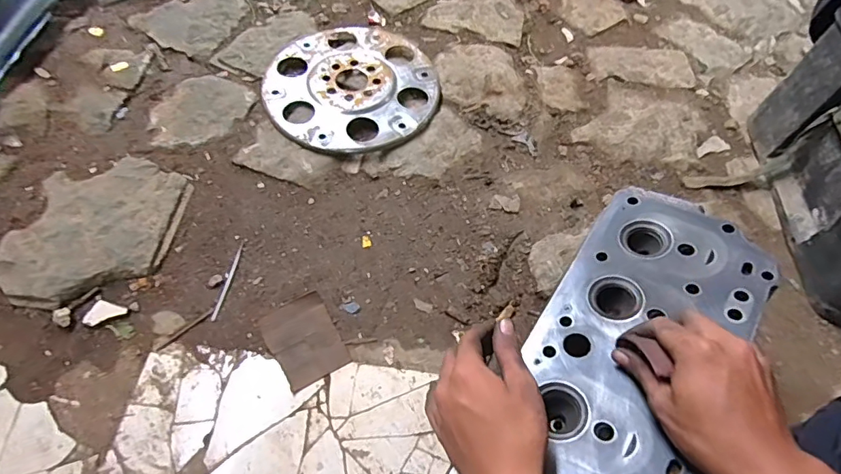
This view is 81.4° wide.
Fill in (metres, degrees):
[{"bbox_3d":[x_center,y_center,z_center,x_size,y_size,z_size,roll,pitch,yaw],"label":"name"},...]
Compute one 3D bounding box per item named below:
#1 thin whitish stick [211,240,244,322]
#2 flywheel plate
[{"bbox_3d":[-0.240,0.053,0.612,0.007,0.005,0.110,7,59,1],"label":"thin whitish stick"},{"bbox_3d":[-0.107,-0.239,0.765,0.264,0.016,0.256,2,59,-3],"label":"flywheel plate"}]

